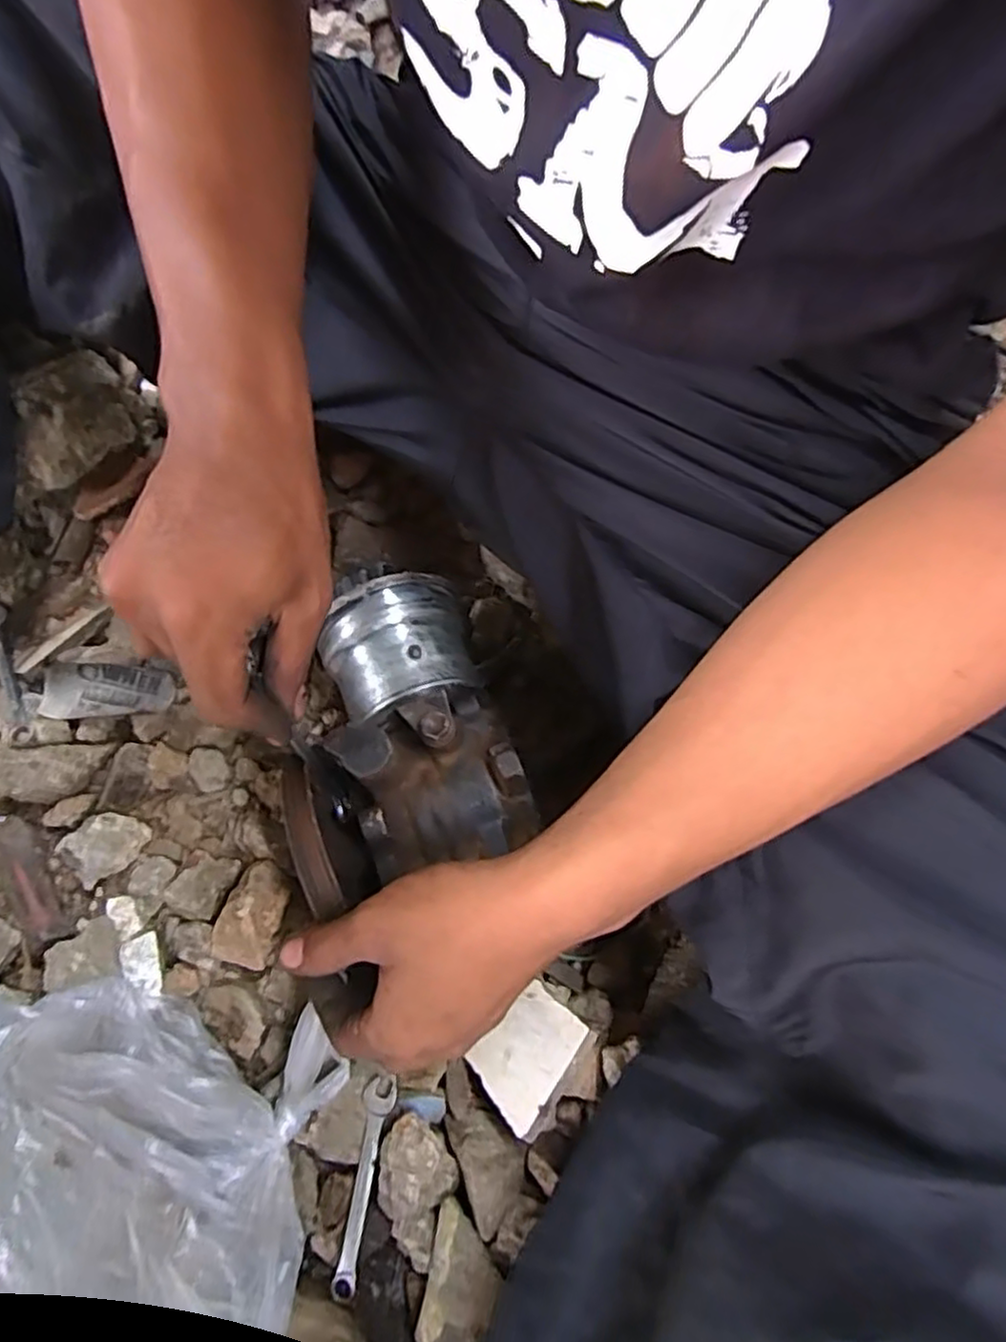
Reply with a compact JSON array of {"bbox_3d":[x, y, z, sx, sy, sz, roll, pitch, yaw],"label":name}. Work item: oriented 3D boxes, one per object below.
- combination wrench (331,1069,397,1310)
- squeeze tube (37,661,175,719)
[{"bbox_3d":[-0.074,0.275,0.376,0.017,0.005,0.099,6,66,5],"label":"combination wrench"},{"bbox_3d":[-0.286,0.013,0.503,0.094,0.019,0.038,0,66,3],"label":"squeeze tube"}]

